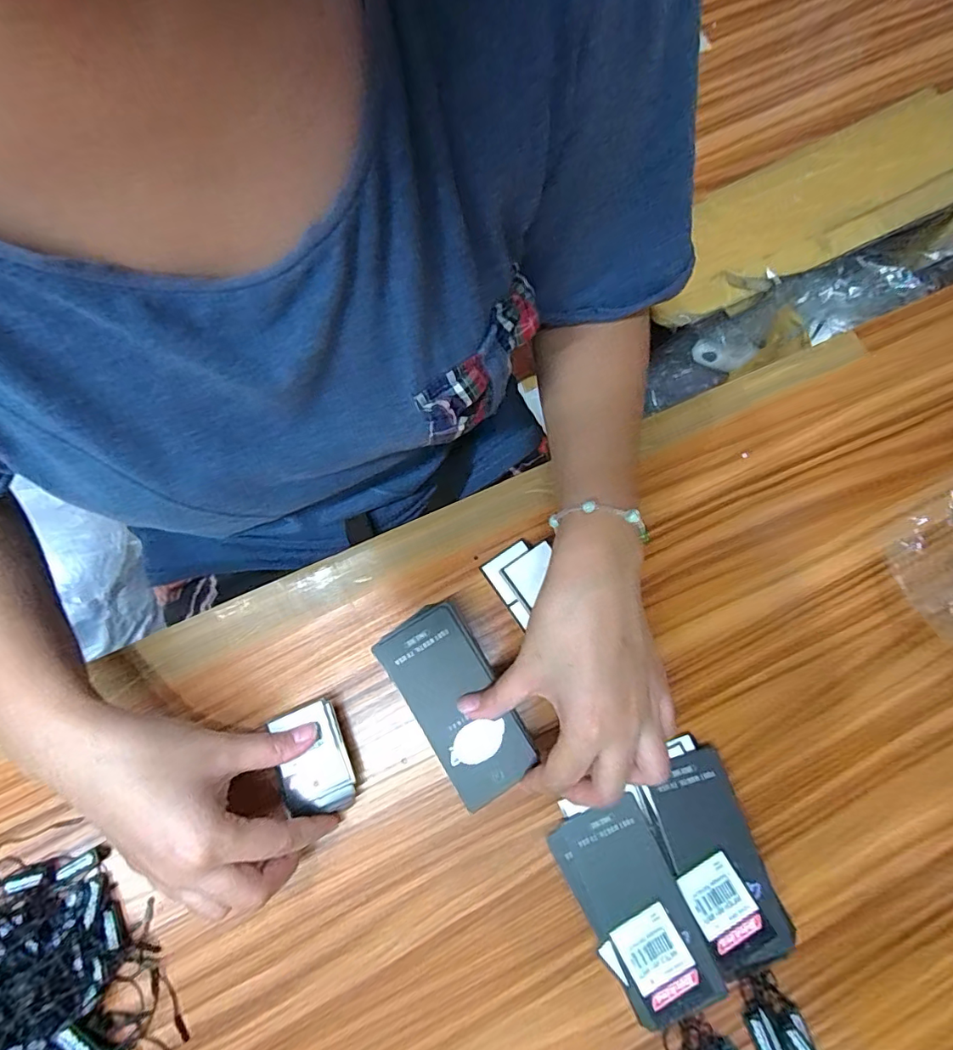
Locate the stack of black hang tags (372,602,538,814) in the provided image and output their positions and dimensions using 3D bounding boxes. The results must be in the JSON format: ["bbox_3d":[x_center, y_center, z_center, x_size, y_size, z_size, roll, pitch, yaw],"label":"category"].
[{"bbox_3d":[-0.015,0.109,0.312,0.058,0.033,0.111,-29,75,-8],"label":"stack of black hang tags"}]

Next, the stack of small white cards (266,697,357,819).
[{"bbox_3d":[-0.101,0.145,0.308,0.045,0.013,0.064,-21,79,-6],"label":"stack of small white cards"}]

